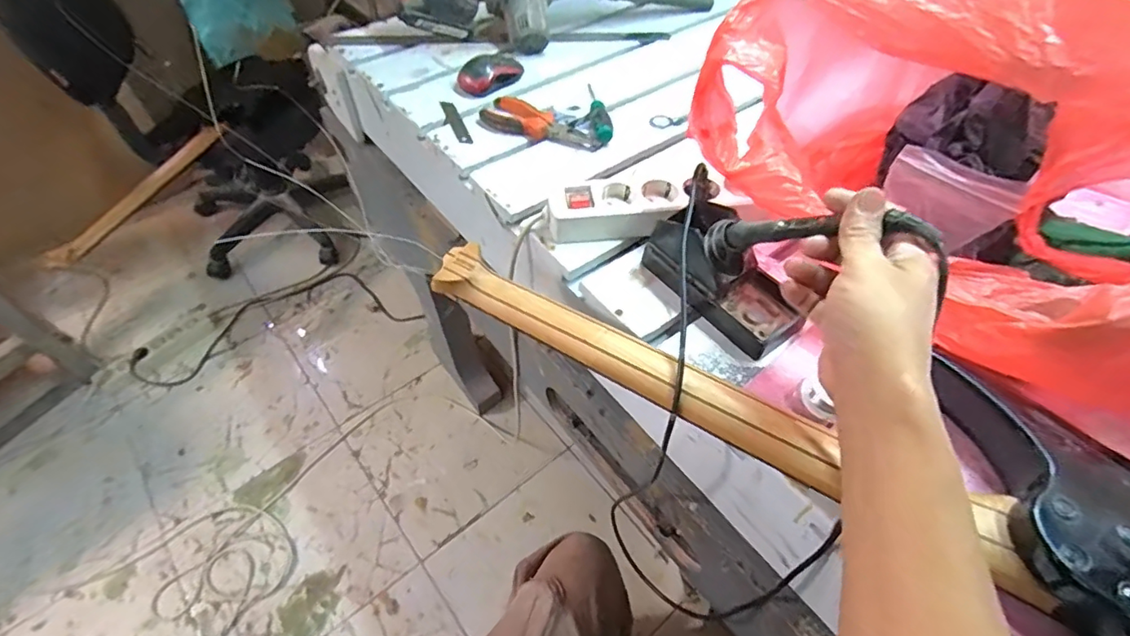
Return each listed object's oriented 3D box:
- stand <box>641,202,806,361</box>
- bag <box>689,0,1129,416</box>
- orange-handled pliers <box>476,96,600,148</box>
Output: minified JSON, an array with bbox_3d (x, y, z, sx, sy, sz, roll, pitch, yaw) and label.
[{"bbox_3d":[0.150,-0.046,0.500,0.076,0.079,0.164,-31,59,-22],"label":"stand"},{"bbox_3d":[0.345,-0.149,0.433,0.434,0.198,0.266,33,59,22],"label":"bag"},{"bbox_3d":[-0.033,-0.242,0.673,0.154,0.018,0.052,24,56,16],"label":"orange-handled pliers"}]

